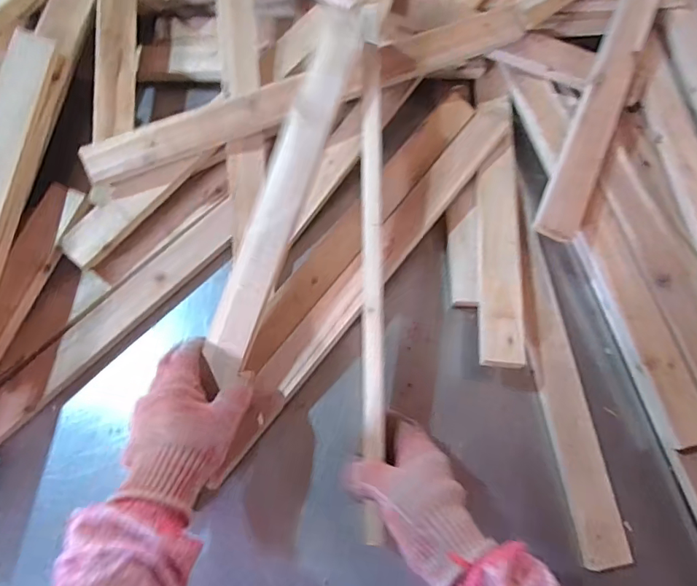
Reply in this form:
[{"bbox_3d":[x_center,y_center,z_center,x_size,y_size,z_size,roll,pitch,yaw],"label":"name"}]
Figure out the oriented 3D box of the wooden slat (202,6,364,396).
[{"bbox_3d":[-0.061,-0.089,0.447,0.043,0.021,0.345,20,90,3],"label":"wooden slat"}]

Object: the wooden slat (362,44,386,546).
[{"bbox_3d":[0.023,-0.010,0.448,0.021,0.010,0.446,0,83,-1],"label":"wooden slat"}]

